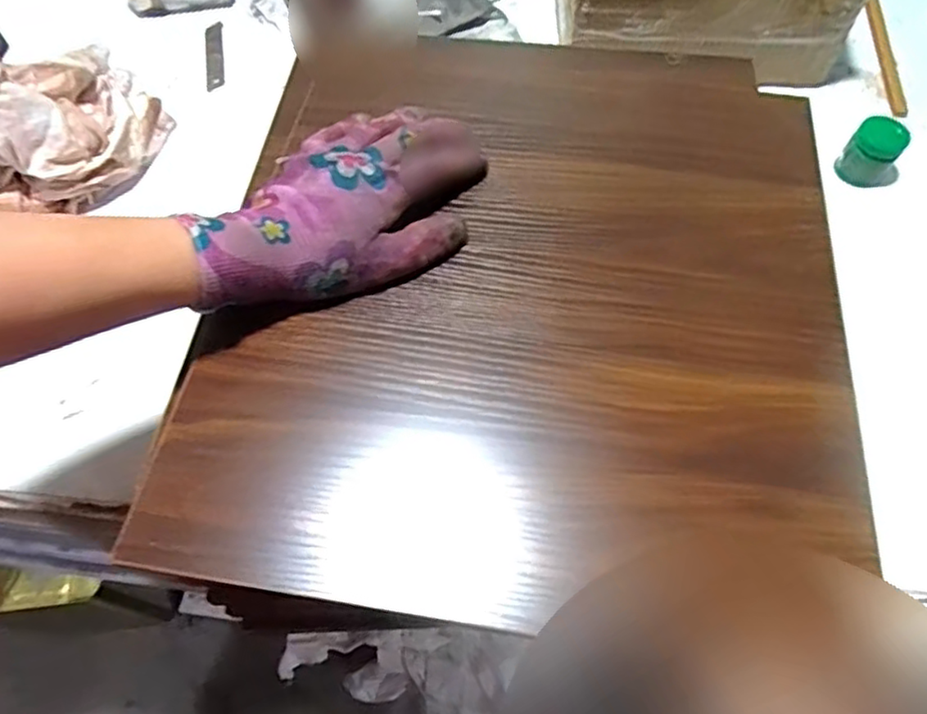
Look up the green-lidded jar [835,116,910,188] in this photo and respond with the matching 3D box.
[{"bbox_3d":[0.344,-0.173,0.553,0.038,0.048,0.030,39,68,19],"label":"green-lidded jar"}]

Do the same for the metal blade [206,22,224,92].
[{"bbox_3d":[-0.243,-0.296,0.640,0.020,0.009,0.114,-21,57,6],"label":"metal blade"}]

